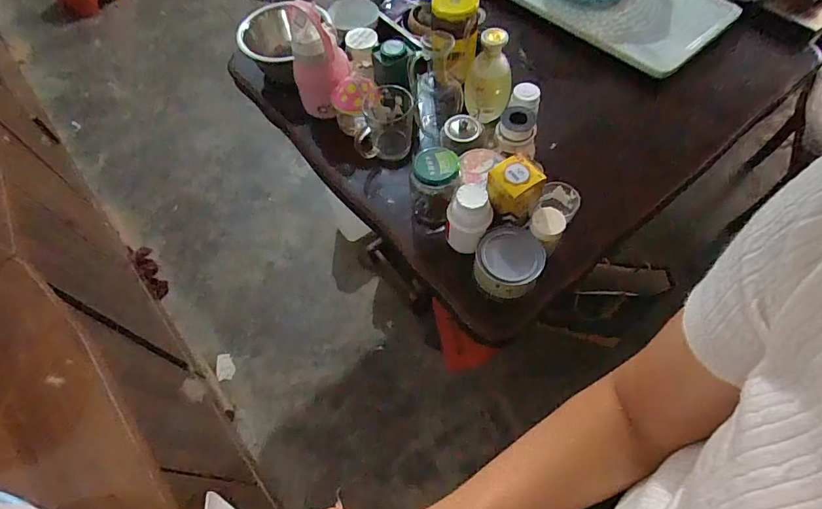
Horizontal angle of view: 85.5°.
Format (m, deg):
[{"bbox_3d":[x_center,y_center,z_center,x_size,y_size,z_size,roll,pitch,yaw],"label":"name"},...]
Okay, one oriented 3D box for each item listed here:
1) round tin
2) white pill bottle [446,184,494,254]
[{"bbox_3d":[0.149,0.008,0.675,0.097,0.049,0.102,-1,59,2],"label":"round tin"},{"bbox_3d":[0.090,-0.055,0.687,0.064,0.109,0.052,11,60,9],"label":"white pill bottle"}]

